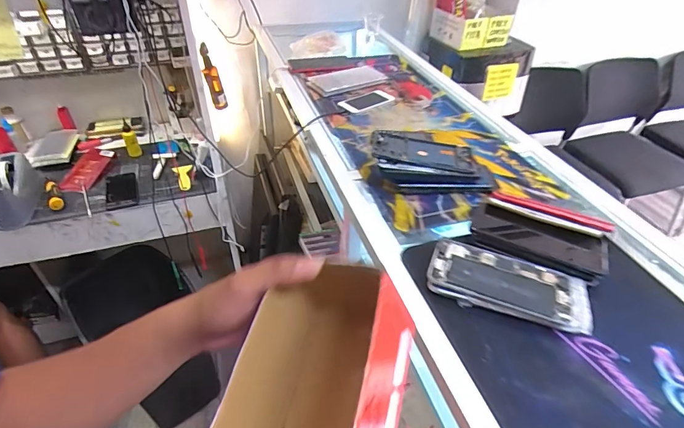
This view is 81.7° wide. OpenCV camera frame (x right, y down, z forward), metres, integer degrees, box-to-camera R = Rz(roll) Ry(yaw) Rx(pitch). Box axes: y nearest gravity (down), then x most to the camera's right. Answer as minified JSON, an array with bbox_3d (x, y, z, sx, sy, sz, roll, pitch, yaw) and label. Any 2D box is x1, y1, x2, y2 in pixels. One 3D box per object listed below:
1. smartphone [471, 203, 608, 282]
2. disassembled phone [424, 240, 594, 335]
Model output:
[{"bbox_3d":[0.252,0.033,0.517,0.164,0.011,0.068,19,57,25],"label":"smartphone"},{"bbox_3d":[0.193,0.080,0.460,0.175,0.014,0.077,15,42,16],"label":"disassembled phone"}]

